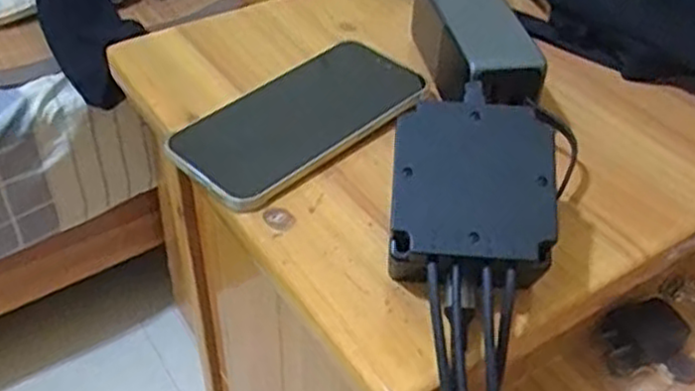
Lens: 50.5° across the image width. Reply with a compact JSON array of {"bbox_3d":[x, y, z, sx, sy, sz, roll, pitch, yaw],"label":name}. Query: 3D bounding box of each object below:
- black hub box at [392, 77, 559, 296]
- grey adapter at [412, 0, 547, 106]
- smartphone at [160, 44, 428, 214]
[{"bbox_3d":[0.059,0.001,0.361,0.073,0.046,0.088,4,69,2],"label":"black hub box"},{"bbox_3d":[0.080,-0.092,0.477,0.055,0.059,0.138,-5,42,-8],"label":"grey adapter"},{"bbox_3d":[-0.027,-0.052,0.460,0.079,0.008,0.162,34,51,31],"label":"smartphone"}]

